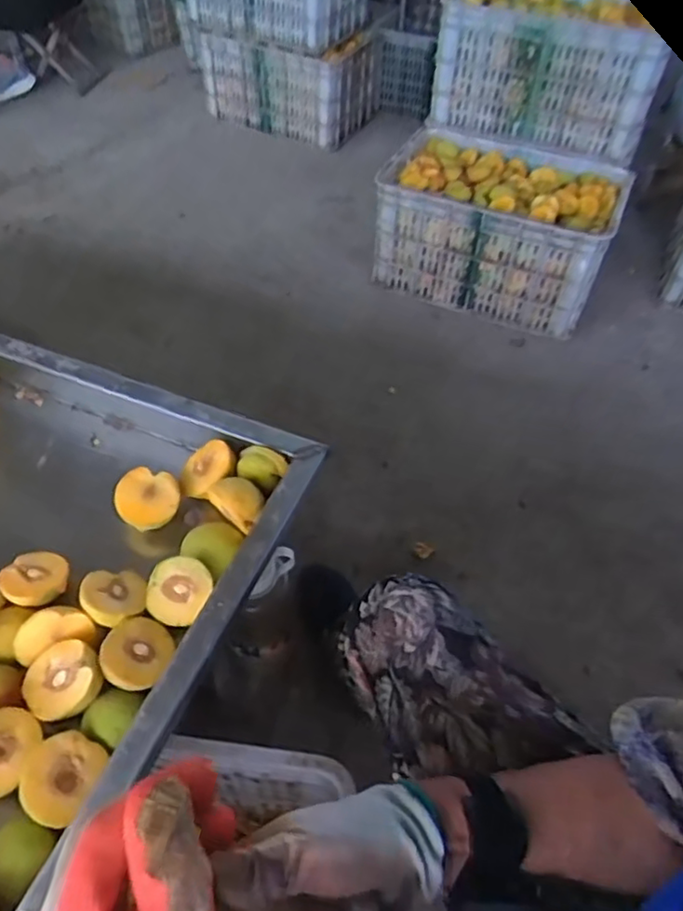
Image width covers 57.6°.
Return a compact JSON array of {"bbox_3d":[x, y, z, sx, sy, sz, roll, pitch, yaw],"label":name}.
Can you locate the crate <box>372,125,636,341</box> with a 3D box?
[{"bbox_3d":[0.351,-0.524,1.448,0.515,0.259,0.351,24,52,18],"label":"crate"}]

